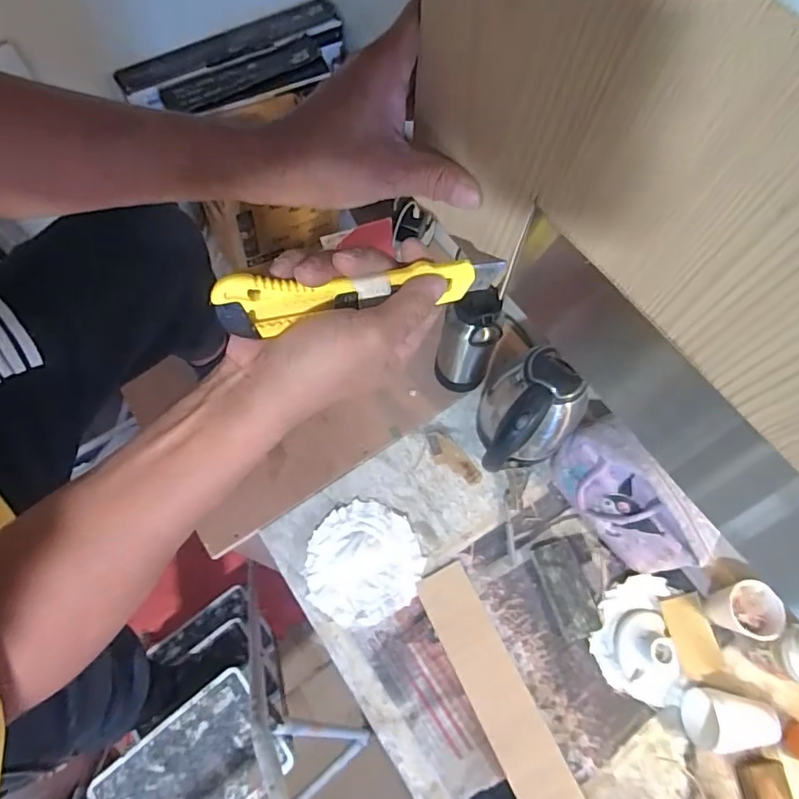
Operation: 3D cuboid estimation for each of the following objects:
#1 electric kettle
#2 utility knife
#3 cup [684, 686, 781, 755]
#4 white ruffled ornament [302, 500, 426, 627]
[{"bbox_3d":[0.195,0.040,0.819,0.149,0.234,0.154,1,68,-2],"label":"electric kettle"},{"bbox_3d":[-0.015,-0.060,0.285,0.163,0.029,0.014,-12,67,-21],"label":"utility knife"},{"bbox_3d":[0.462,0.451,0.724,0.113,0.073,0.076,11,68,2],"label":"cup"},{"bbox_3d":[-0.056,0.258,0.827,0.176,0.019,0.179,1,68,-2],"label":"white ruffled ornament"}]

